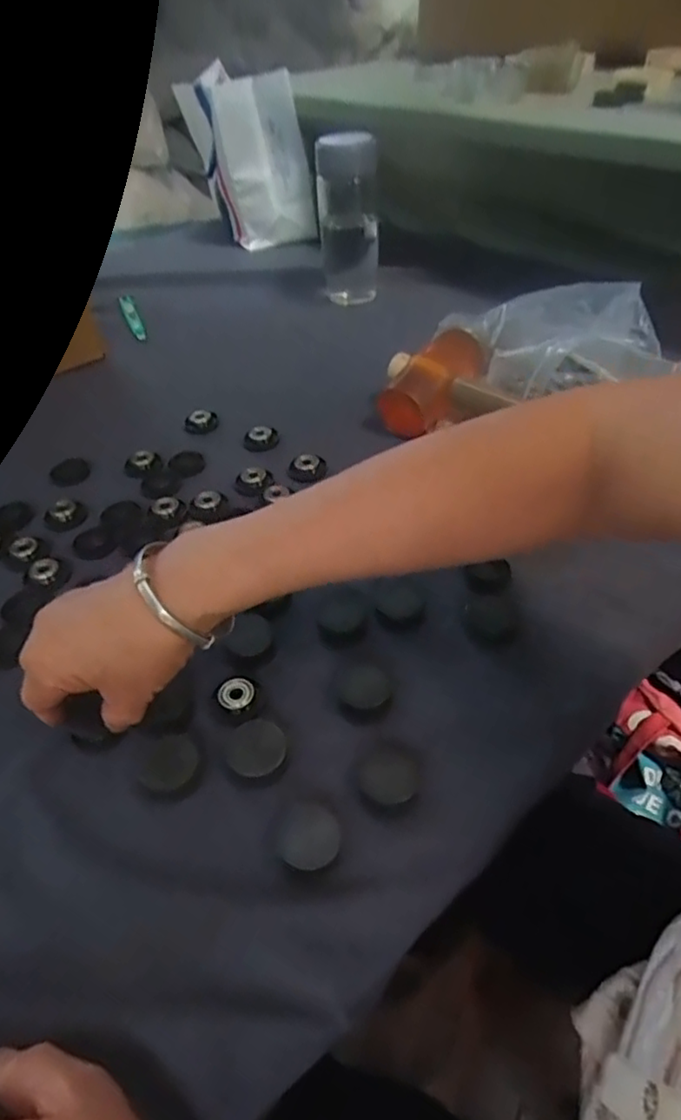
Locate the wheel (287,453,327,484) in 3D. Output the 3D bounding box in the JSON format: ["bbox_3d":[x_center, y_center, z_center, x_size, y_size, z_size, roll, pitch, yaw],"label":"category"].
[{"bbox_3d":[-0.029,-0.078,0.556,0.032,0.016,0.027,-5,43,-1],"label":"wheel"}]

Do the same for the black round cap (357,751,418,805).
[{"bbox_3d":[0.025,0.118,0.346,0.031,0.012,0.030,-2,43,2],"label":"black round cap"}]

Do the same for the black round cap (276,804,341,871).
[{"bbox_3d":[-0.016,0.141,0.325,0.030,0.009,0.030,-2,43,2],"label":"black round cap"}]

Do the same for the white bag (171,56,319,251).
[{"bbox_3d":[-0.124,-0.563,0.920,0.157,0.218,0.057,5,44,10],"label":"white bag"}]

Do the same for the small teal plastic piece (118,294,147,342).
[{"bbox_3d":[-0.266,-0.312,0.819,0.019,0.013,0.132,-17,45,-13],"label":"small teal plastic piece"}]

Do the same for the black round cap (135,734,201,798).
[{"bbox_3d":[-0.095,0.113,0.354,0.032,0.018,0.032,-2,43,2],"label":"black round cap"}]

